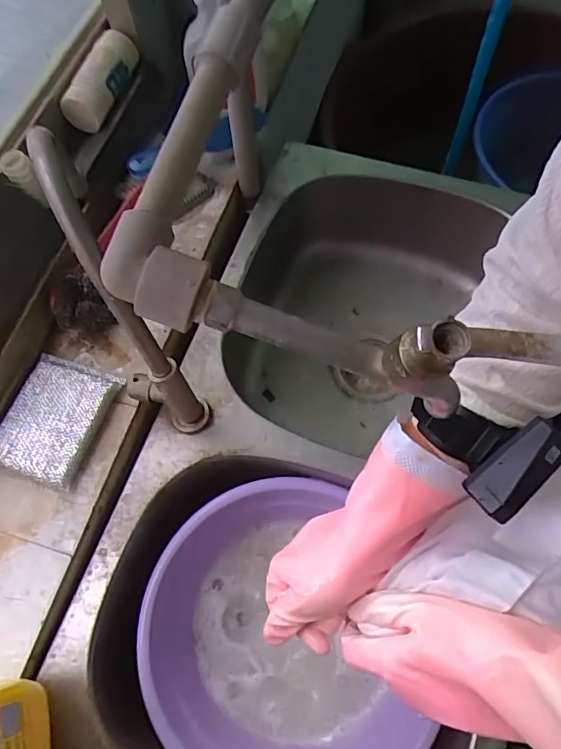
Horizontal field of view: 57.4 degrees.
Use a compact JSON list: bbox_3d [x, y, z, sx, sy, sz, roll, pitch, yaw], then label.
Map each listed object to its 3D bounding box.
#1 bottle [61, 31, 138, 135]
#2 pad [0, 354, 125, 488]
[{"bbox_3d":[-0.202,-0.343,0.590,0.046,0.054,0.116,23,70,10],"label":"bottle"},{"bbox_3d":[-0.231,0.043,0.521,0.096,0.020,0.122,18,69,9],"label":"pad"}]

